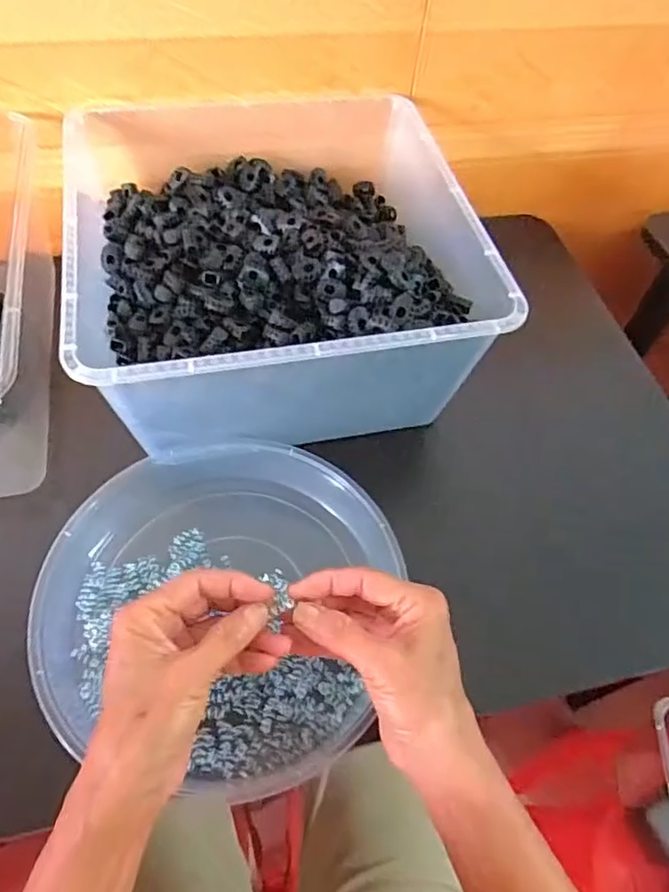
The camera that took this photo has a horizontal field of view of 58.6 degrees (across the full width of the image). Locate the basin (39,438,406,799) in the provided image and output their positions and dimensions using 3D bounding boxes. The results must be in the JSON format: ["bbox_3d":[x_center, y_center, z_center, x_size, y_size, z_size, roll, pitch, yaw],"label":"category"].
[{"bbox_3d":[-0.076,0.099,0.405,0.221,0.039,0.221,2,57,-3],"label":"basin"}]

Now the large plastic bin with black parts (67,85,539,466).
[{"bbox_3d":[-0.050,-0.149,0.491,0.287,0.123,0.302,-10,59,-11],"label":"large plastic bin with black parts"}]

